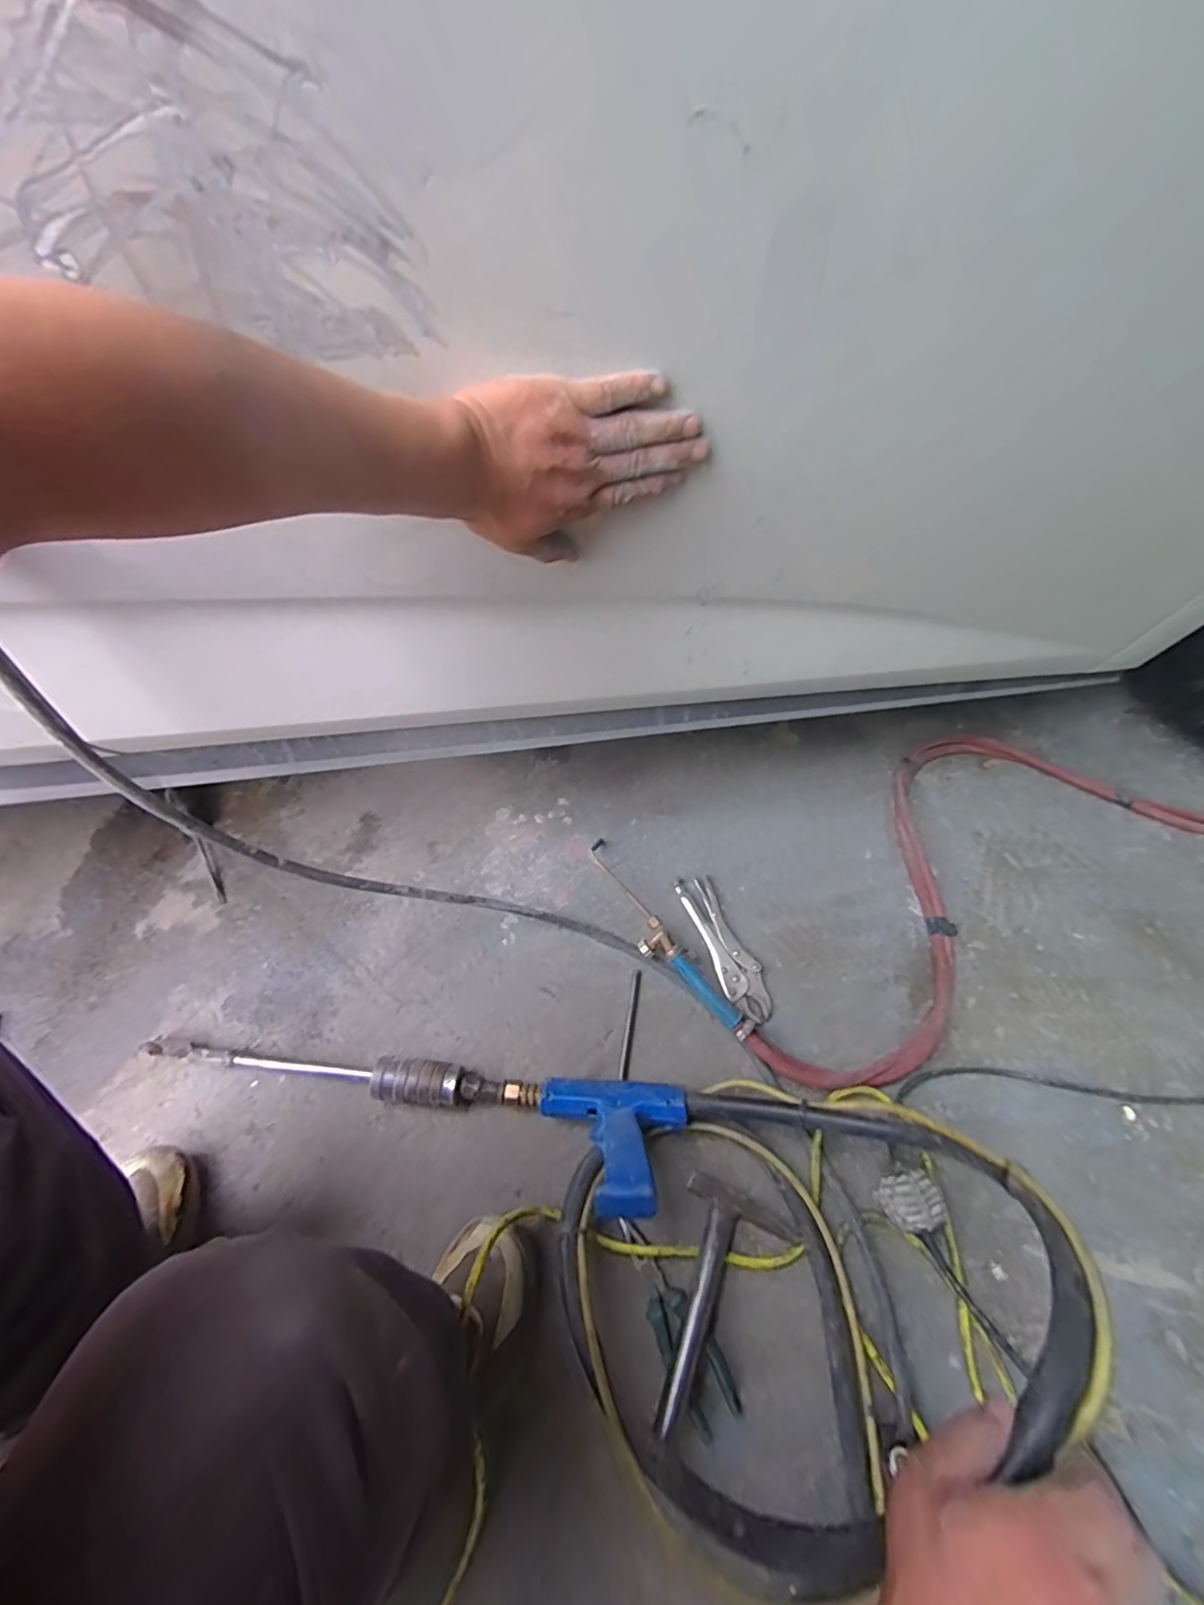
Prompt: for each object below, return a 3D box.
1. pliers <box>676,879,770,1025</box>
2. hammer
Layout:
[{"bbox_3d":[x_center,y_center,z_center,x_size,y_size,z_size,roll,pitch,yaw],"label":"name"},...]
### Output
[{"bbox_3d":[0.169,0.198,0.792,0.057,0.018,0.211,-18,59,-10],"label":"pliers"},{"bbox_3d":[0.103,0.504,0.573,0.110,0.042,0.217,25,50,16],"label":"hammer"}]

